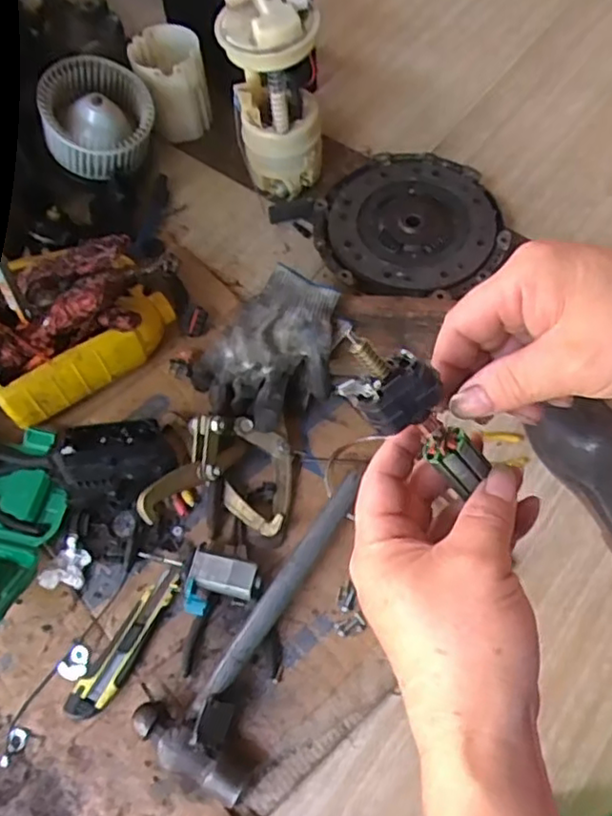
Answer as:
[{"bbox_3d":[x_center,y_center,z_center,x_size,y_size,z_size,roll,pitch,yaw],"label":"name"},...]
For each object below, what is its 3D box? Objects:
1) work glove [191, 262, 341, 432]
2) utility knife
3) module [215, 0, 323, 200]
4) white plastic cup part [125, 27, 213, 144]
[{"bbox_3d":[-0.029,-0.058,0.735,0.139,0.073,0.182,41,73,19],"label":"work glove"},{"bbox_3d":[-0.180,0.237,0.645,0.036,0.025,0.157,28,69,15],"label":"utility knife"},{"bbox_3d":[-0.040,-0.401,0.839,0.116,0.247,0.115,-6,64,0],"label":"module"},{"bbox_3d":[-0.196,-0.473,0.949,0.098,0.122,0.112,-19,65,-7],"label":"white plastic cup part"}]

